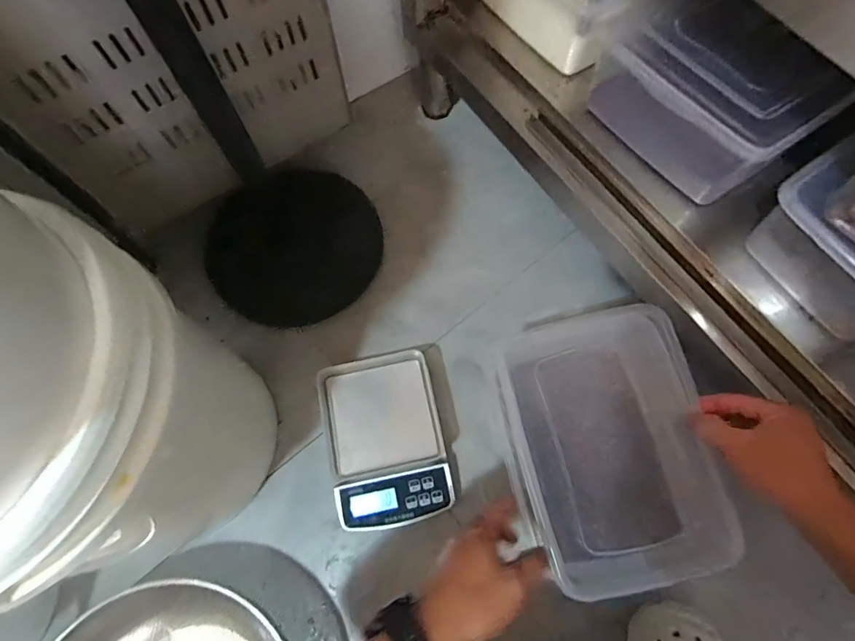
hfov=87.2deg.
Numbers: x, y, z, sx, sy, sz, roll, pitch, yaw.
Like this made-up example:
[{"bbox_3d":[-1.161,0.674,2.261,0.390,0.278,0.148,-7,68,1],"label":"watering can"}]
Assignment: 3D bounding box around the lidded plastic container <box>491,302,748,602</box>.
[{"bbox_3d":[0.199,0.131,0.508,0.187,0.093,0.284,-11,71,-3],"label":"lidded plastic container"}]

